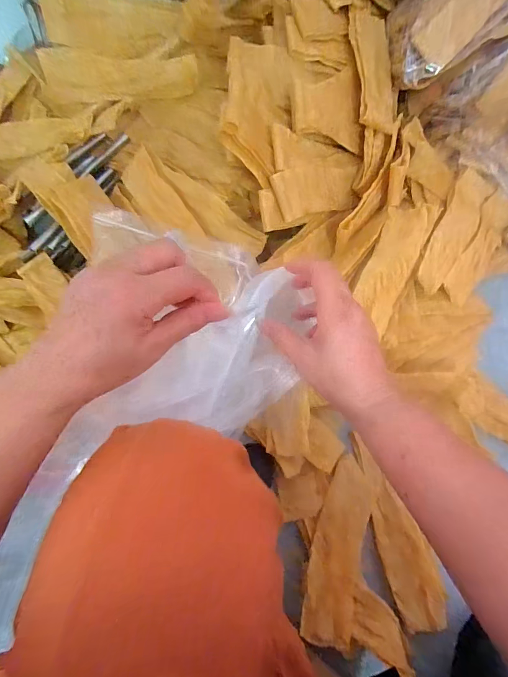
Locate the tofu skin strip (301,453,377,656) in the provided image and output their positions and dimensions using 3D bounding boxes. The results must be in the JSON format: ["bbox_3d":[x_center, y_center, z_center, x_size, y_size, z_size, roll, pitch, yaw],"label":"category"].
[{"bbox_3d":[0.145,0.340,0.572,0.085,0.046,0.266,18,71,8],"label":"tofu skin strip"}]

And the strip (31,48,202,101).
[{"bbox_3d":[-0.259,-0.528,0.693,0.291,0.073,0.010,-13,31,-18],"label":"strip"}]

